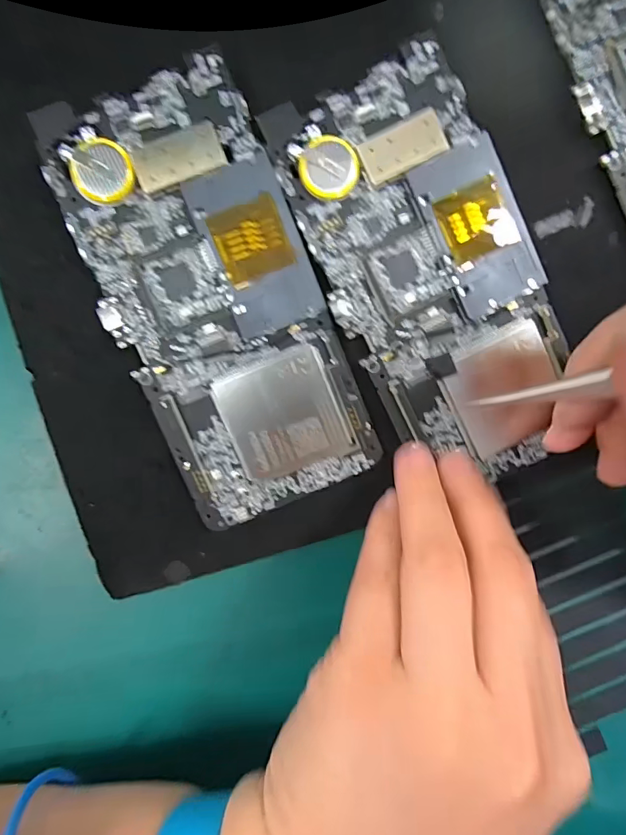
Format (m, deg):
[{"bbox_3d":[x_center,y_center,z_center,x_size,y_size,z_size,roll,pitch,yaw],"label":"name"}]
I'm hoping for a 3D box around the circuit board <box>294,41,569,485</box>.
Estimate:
[{"bbox_3d":[0.046,-0.047,0.166,0.072,0.005,0.145,-27,98,2],"label":"circuit board"}]

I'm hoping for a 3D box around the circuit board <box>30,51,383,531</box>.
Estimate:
[{"bbox_3d":[-0.034,-0.040,0.161,0.071,0.006,0.150,-23,98,-2],"label":"circuit board"}]

